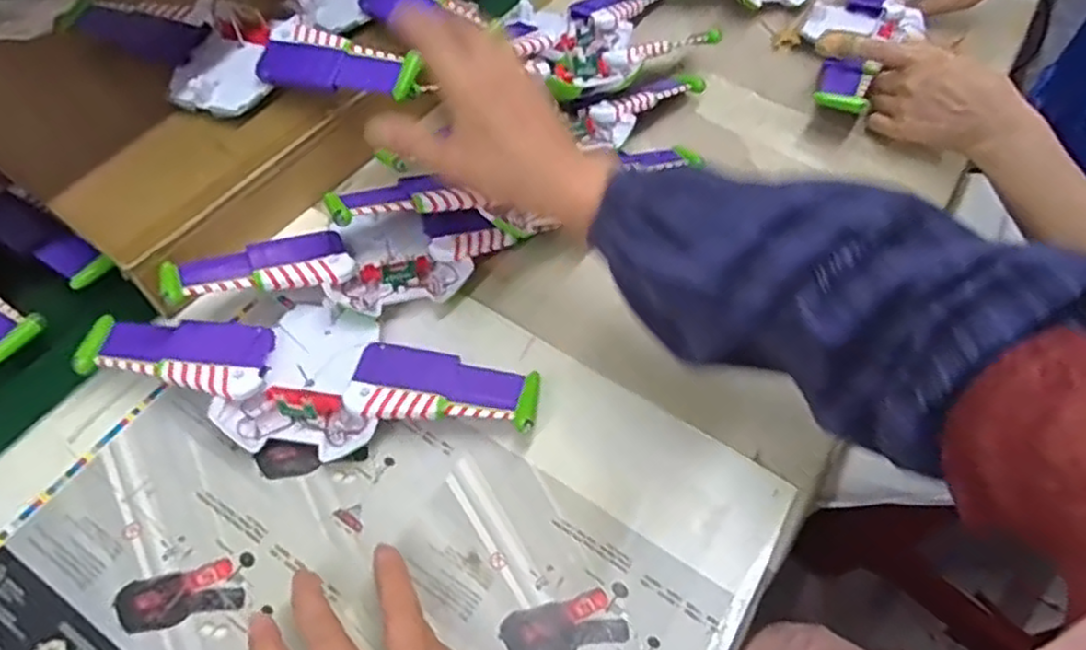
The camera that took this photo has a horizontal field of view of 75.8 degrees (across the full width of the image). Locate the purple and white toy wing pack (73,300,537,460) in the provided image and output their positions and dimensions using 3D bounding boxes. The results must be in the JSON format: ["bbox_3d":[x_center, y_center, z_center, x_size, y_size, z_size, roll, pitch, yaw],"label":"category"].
[{"bbox_3d":[-0.151,0.035,0.462,0.289,0.033,0.096,8,59,4],"label":"purple and white toy wing pack"}]

